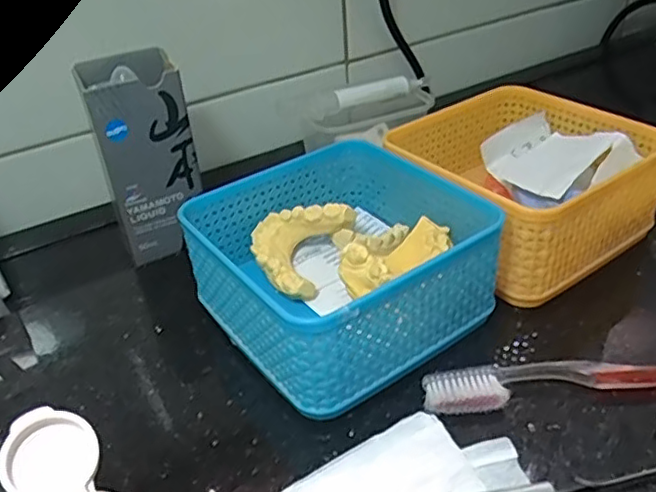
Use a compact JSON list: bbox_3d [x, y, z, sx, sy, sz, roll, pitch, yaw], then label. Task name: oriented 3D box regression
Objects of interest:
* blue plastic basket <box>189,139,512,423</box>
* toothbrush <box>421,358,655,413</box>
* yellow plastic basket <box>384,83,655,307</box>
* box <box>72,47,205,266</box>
[{"bbox_3d":[0.006,0.009,0.334,0.128,0.065,0.127,-25,38,-27],"label":"blue plastic basket"},{"bbox_3d":[0.137,0.060,0.289,0.185,0.012,0.021,-5,34,0],"label":"toothbrush"},{"bbox_3d":[0.119,-0.041,0.389,0.131,0.062,0.130,-25,38,-27],"label":"yellow plastic basket"},{"bbox_3d":[-0.118,-0.056,0.399,0.058,0.125,0.053,-20,36,-21],"label":"box"}]

